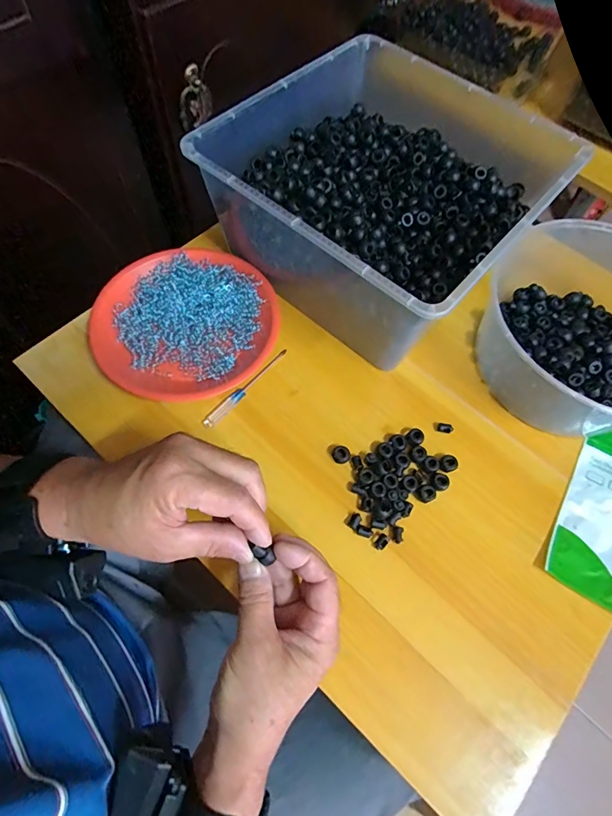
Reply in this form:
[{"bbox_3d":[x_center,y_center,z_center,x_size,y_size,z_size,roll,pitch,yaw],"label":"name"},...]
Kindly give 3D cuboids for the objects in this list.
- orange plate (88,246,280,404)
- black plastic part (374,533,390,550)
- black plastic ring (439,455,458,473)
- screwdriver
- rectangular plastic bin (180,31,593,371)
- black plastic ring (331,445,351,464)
[{"bbox_3d":[-0.133,-0.096,0.472,0.196,0.029,0.181,1,65,-3],"label":"orange plate"},{"bbox_3d":[0.070,0.123,0.390,0.010,0.004,0.014,39,69,14],"label":"black plastic part"},{"bbox_3d":[0.142,0.055,0.421,0.018,0.009,0.016,-26,70,-14],"label":"black plastic ring"},{"bbox_3d":[-0.061,-0.023,0.450,0.011,0.007,0.122,40,69,14],"label":"screwdriver"},{"bbox_3d":[0.082,-0.231,0.475,0.302,0.133,0.296,39,69,13],"label":"rectangular plastic bin"},{"bbox_3d":[0.035,0.046,0.422,0.018,0.008,0.016,29,67,10],"label":"black plastic ring"}]

